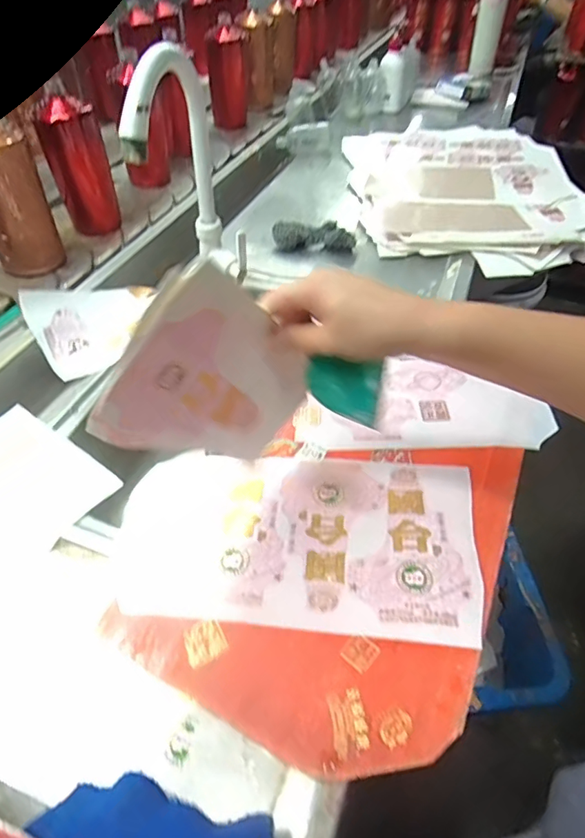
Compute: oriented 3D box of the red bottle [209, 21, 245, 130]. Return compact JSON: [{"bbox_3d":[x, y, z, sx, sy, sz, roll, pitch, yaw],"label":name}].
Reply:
[{"bbox_3d":[-0.133,-0.707,1.016,0.068,0.175,0.078,-3,48,-4],"label":"red bottle"}]

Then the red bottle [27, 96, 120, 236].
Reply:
[{"bbox_3d":[-0.302,-0.361,0.694,0.057,0.160,0.063,24,51,19],"label":"red bottle"}]

